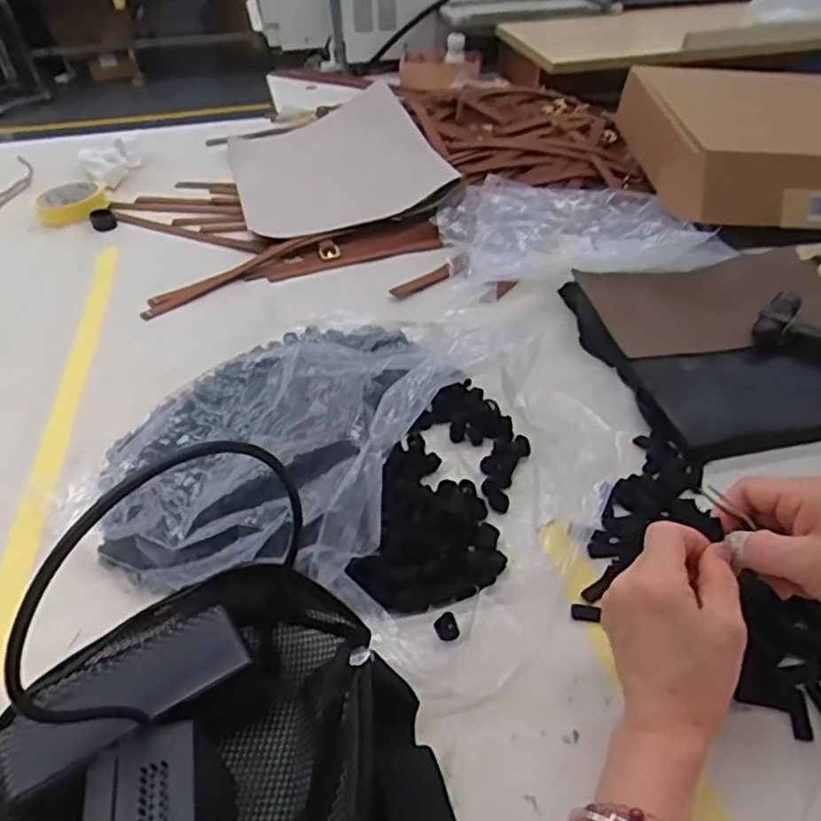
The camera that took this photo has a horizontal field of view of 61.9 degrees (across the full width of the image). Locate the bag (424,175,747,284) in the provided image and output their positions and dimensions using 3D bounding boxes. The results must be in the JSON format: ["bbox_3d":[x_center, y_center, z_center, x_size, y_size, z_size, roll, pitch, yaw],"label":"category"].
[{"bbox_3d":[0.191,-0.218,0.815,0.303,0.044,0.208,-3,41,-2],"label":"bag"}]

